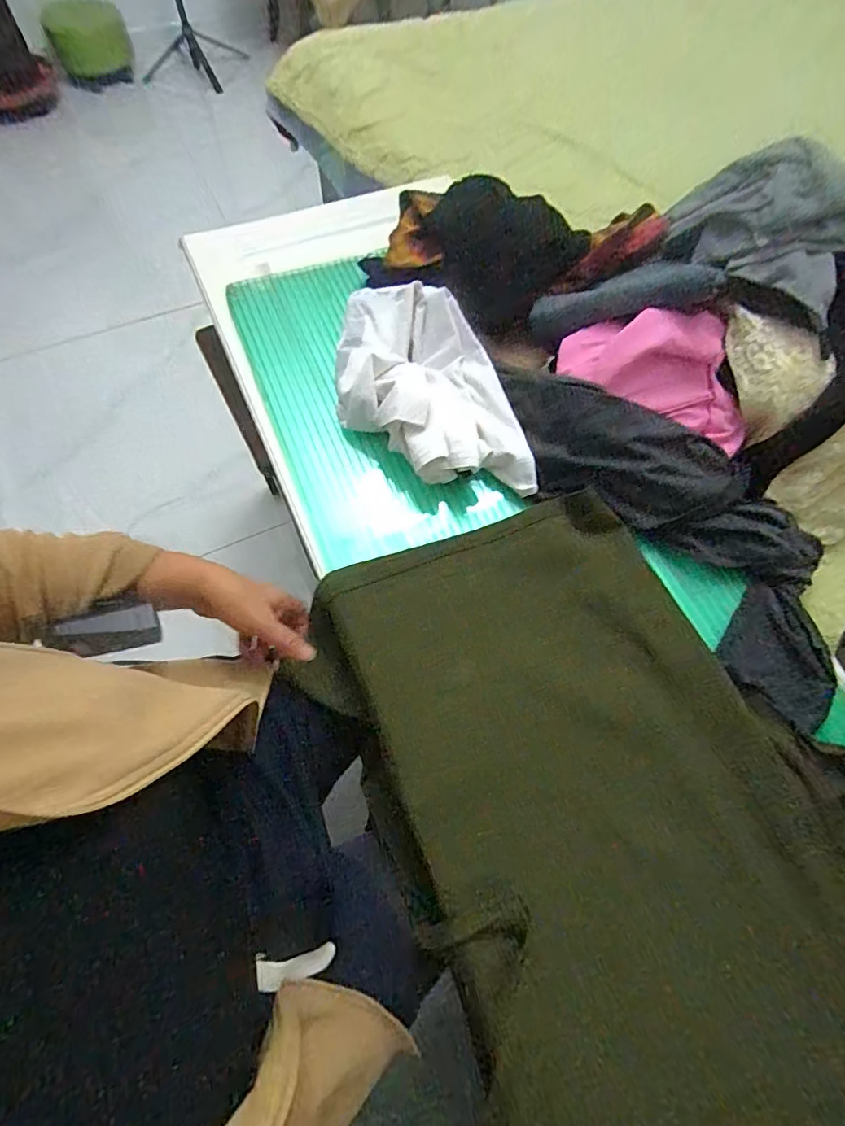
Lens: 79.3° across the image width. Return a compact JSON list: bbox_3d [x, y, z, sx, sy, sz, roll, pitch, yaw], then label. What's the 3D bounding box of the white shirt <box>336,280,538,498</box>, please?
[{"bbox_3d":[-0.008,-0.203,0.573,0.173,0.057,0.320,-20,68,-10],"label":"white shirt"}]

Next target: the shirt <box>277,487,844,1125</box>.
[{"bbox_3d":[0.151,0.201,0.450,0.378,0.078,0.546,-30,66,-5],"label":"shirt"}]

